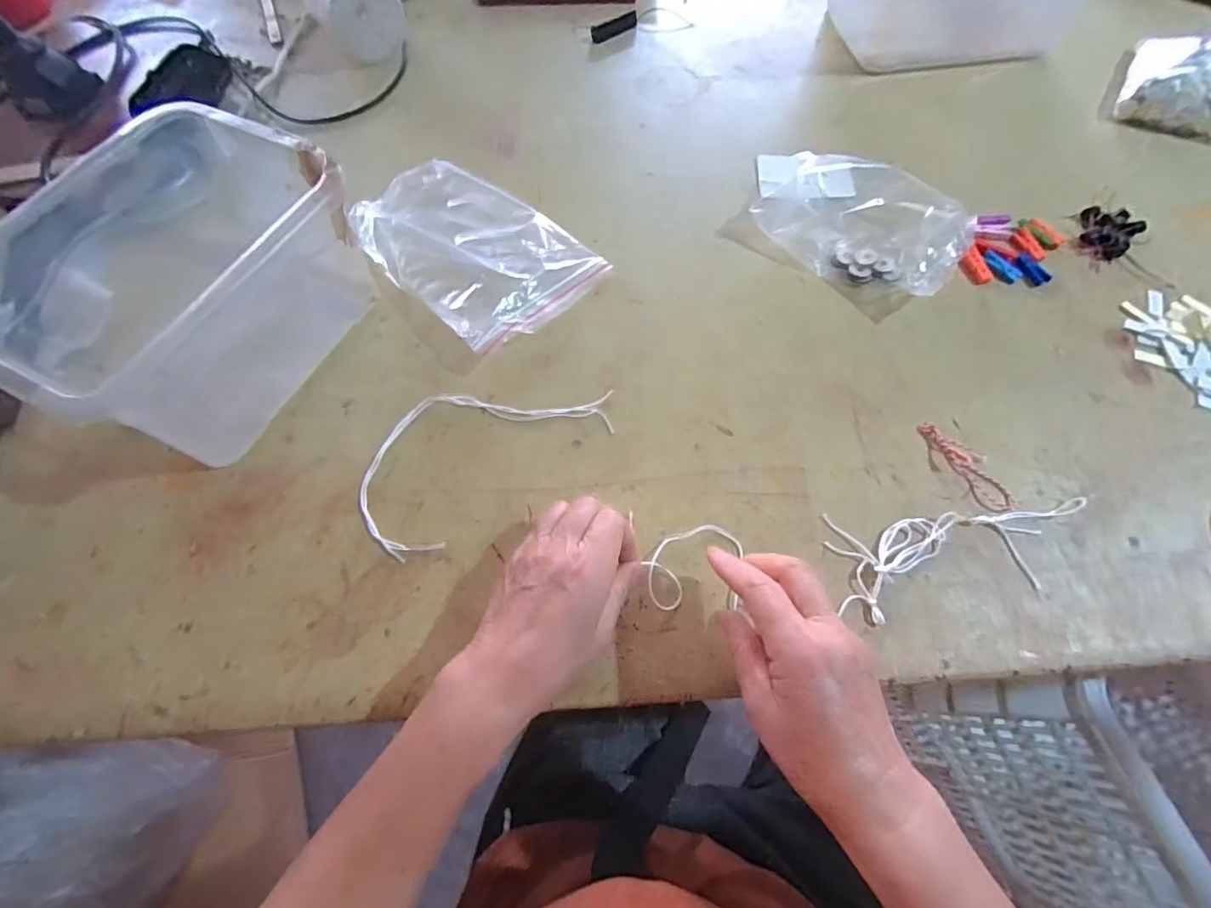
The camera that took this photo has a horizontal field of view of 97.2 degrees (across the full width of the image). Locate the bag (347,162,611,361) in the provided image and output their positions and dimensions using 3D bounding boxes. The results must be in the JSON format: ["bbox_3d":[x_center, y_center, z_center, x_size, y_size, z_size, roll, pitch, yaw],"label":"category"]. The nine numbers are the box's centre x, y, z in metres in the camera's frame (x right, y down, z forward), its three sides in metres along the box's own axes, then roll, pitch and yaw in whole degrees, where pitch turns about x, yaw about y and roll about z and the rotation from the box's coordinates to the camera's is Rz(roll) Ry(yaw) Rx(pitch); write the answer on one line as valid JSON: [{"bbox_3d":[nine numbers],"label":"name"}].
[{"bbox_3d":[-0.124,-0.185,0.474,0.209,0.040,0.139,38,71,18],"label":"bag"}]

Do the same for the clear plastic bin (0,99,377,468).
[{"bbox_3d":[-0.332,-0.133,0.412,0.208,0.127,0.230,29,68,15],"label":"clear plastic bin"}]

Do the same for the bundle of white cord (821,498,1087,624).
[{"bbox_3d":[0.247,0.071,0.364,0.179,0.009,0.071,-3,64,0],"label":"bundle of white cord"}]

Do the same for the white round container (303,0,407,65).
[{"bbox_3d":[-0.295,-0.518,0.616,0.087,0.078,0.114,-37,69,-16],"label":"white round container"}]

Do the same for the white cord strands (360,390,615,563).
[{"bbox_3d":[-0.097,-0.012,0.410,0.199,0.004,0.112,-36,68,-15],"label":"white cord strands"}]

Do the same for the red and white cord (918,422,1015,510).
[{"bbox_3d":[0.263,0.008,0.391,0.029,0.010,0.080,-38,69,-16],"label":"red and white cord"}]

